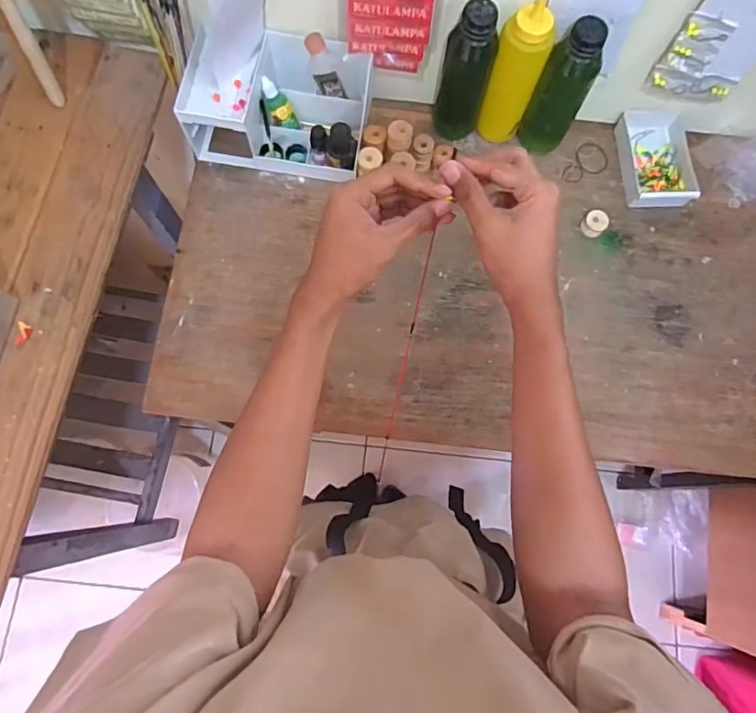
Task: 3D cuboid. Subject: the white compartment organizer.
[{"bbox_3d":[-0.130,-0.346,0.728,0.230,0.114,0.156,10,75,1],"label":"white compartment organizer"}]

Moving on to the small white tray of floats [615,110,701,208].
[{"bbox_3d":[0.393,-0.284,0.764,0.091,0.027,0.152,-4,76,-3],"label":"small white tray of floats"}]

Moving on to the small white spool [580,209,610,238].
[{"bbox_3d":[0.298,-0.183,0.740,0.031,0.024,0.037,42,78,9],"label":"small white spool"}]

